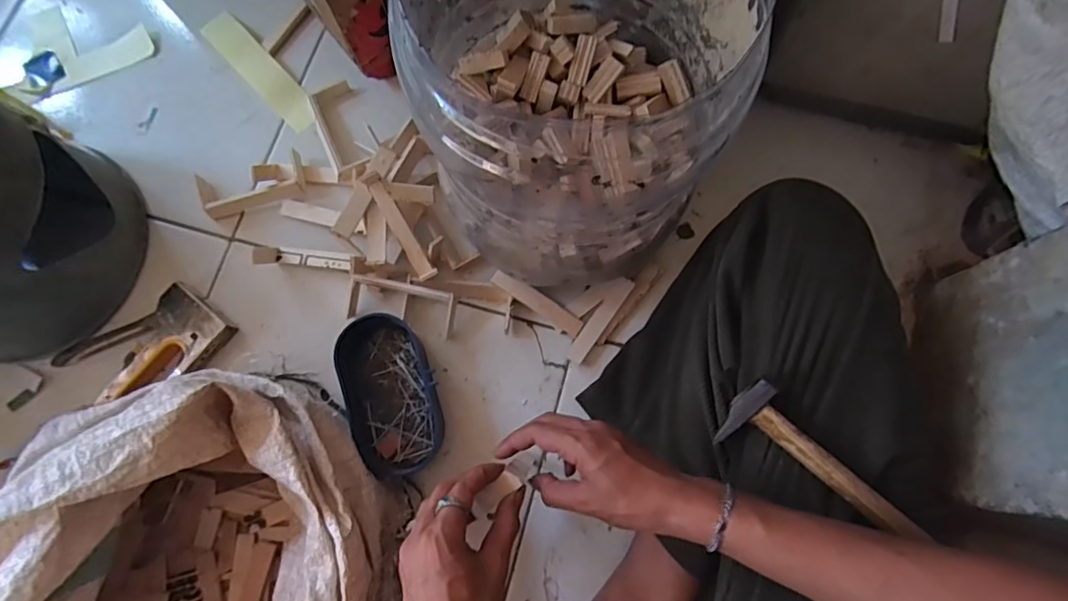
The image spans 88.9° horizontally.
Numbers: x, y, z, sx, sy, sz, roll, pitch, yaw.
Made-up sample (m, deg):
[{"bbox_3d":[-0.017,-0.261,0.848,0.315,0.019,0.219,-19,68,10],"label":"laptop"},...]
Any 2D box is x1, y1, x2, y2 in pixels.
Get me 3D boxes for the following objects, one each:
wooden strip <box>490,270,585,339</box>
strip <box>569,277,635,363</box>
[{"bbox_3d":[0.004,0.002,0.572,0.106,0.010,0.018,33,79,-3],"label":"wooden strip"},{"bbox_3d":[0.070,0.020,0.568,0.019,0.011,0.102,34,79,9],"label":"strip"}]

